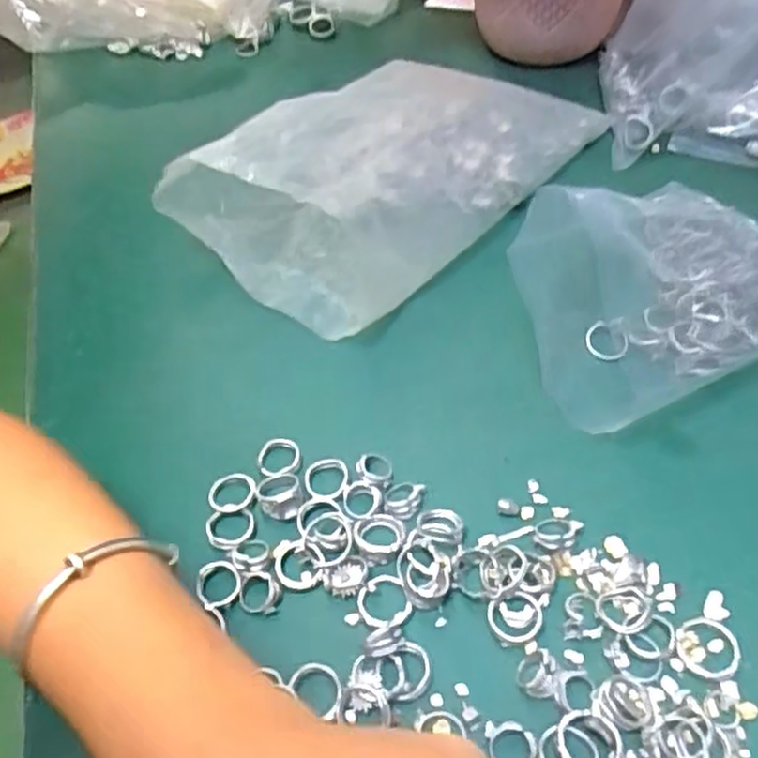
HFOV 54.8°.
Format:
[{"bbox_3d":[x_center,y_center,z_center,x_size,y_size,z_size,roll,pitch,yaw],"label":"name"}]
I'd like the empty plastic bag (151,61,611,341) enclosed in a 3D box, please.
[{"bbox_3d":[0.013,-0.158,0.482,0.154,0.082,0.274,32,59,28],"label":"empty plastic bag"}]

